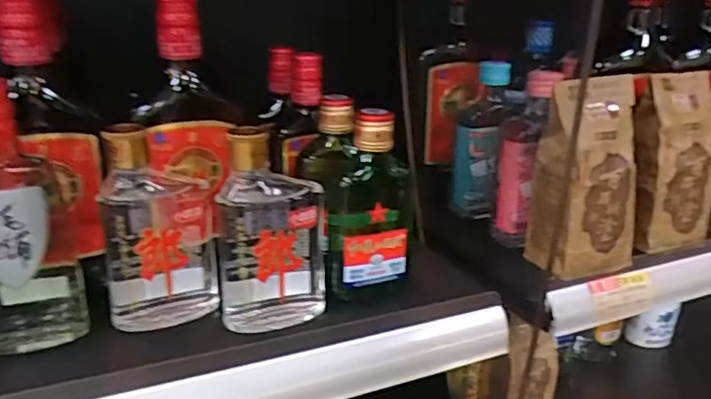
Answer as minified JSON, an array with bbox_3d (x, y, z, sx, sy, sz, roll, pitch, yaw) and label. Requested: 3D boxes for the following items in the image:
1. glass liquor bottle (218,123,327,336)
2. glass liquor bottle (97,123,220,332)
[{"bbox_3d":[-0.052,0.017,0.376,0.071,0.130,0.034,-5,21,-17],"label":"glass liquor bottle"},{"bbox_3d":[-0.127,0.017,0.379,0.068,0.126,0.045,-4,21,-16],"label":"glass liquor bottle"}]

